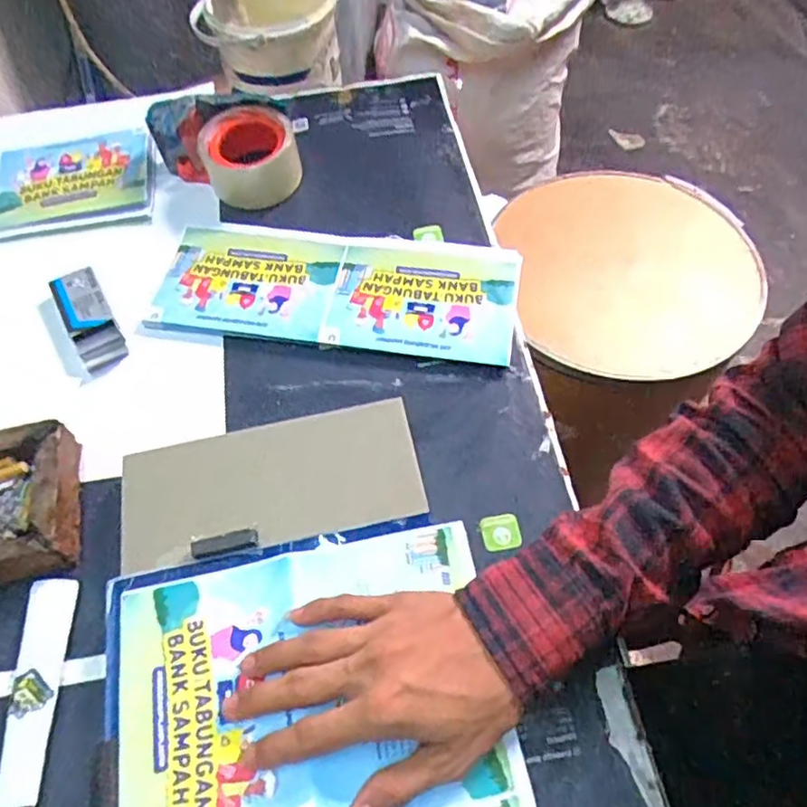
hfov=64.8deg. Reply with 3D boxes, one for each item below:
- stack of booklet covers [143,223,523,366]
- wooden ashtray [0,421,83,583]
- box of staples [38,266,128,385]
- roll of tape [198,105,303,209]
[{"bbox_3d":[-0.056,-0.098,0.533,0.294,0.008,0.115,7,61,8],"label":"stack of booklet covers"},{"bbox_3d":[-0.274,0.072,0.432,0.106,0.041,0.105,-12,60,-3],"label":"wooden ashtray"},{"bbox_3d":[-0.268,-0.067,0.528,0.053,0.013,0.102,-31,63,-13],"label":"box of staples"},{"bbox_3d":[-0.142,-0.231,0.586,0.085,0.048,0.081,-2,60,3],"label":"roll of tape"}]

